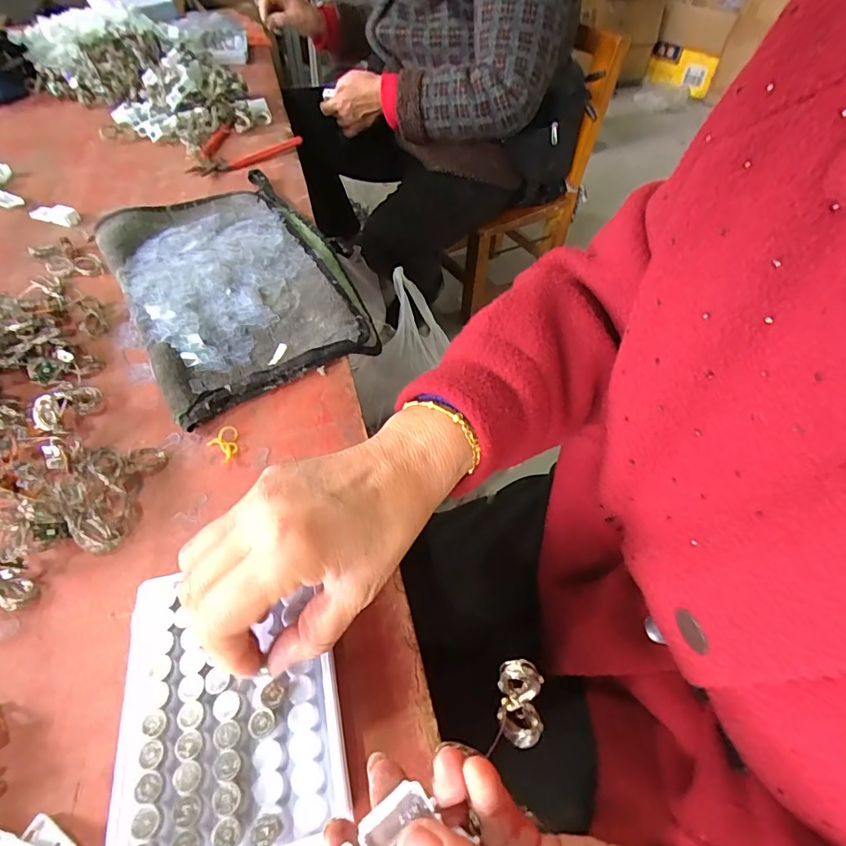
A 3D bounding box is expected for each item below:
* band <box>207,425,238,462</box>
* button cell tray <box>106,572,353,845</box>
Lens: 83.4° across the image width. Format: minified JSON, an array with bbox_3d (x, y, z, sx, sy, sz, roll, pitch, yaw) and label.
[{"bbox_3d":[-0.138,0.013,0.334,0.023,0.006,0.021,35,60,24],"label":"band"},{"bbox_3d":[-0.091,0.133,0.227,0.097,0.026,0.124,-11,53,-8],"label":"button cell tray"}]

